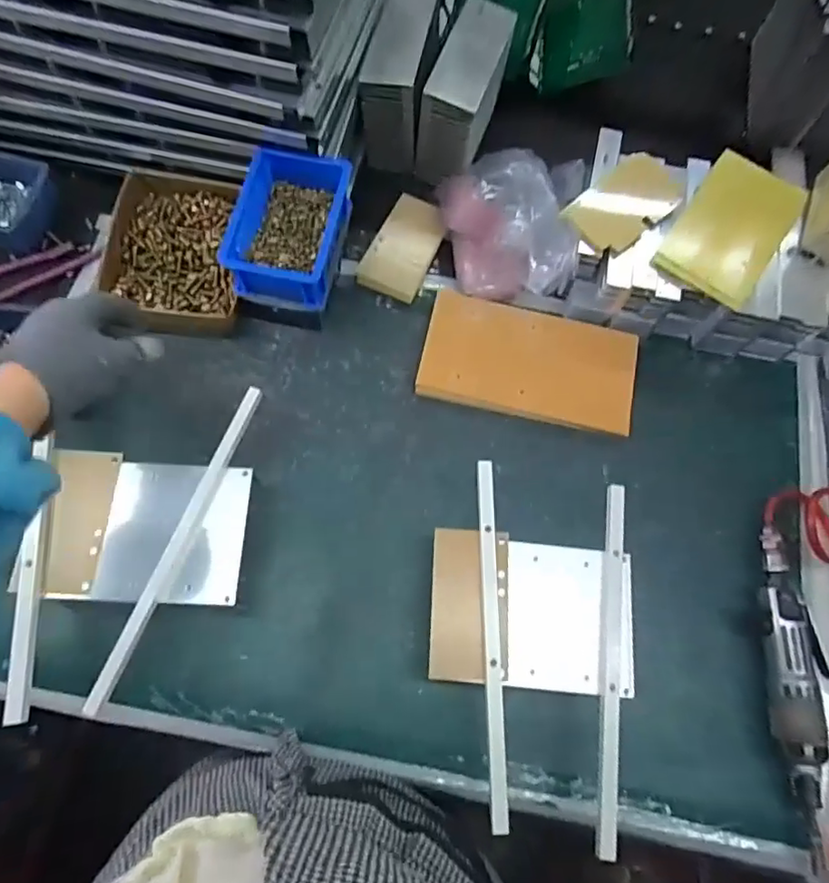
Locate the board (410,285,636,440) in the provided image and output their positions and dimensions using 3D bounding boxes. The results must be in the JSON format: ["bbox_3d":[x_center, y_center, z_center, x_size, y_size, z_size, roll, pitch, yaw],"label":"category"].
[{"bbox_3d":[0.124,-0.086,0.613,0.223,0.024,0.124,11,71,1],"label":"board"}]

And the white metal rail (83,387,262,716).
[{"bbox_3d":[-0.196,0.080,0.485,0.013,0.012,0.284,21,72,4],"label":"white metal rail"}]

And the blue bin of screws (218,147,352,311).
[{"bbox_3d":[-0.122,-0.219,0.578,0.100,0.055,0.161,8,71,0],"label":"blue bin of screws"}]

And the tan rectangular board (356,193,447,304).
[{"bbox_3d":[-0.011,-0.220,0.652,0.070,0.022,0.123,24,72,5],"label":"tan rectangular board"}]

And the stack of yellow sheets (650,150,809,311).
[{"bbox_3d":[0.323,-0.218,0.584,0.100,0.030,0.158,35,74,9],"label":"stack of yellow sheets"}]

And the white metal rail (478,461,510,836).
[{"bbox_3d":[0.064,0.156,0.474,0.014,0.010,0.285,1,70,-2],"label":"white metal rail"}]

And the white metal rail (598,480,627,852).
[{"bbox_3d":[0.164,0.176,0.473,0.016,0.017,0.286,8,70,1],"label":"white metal rail"}]

